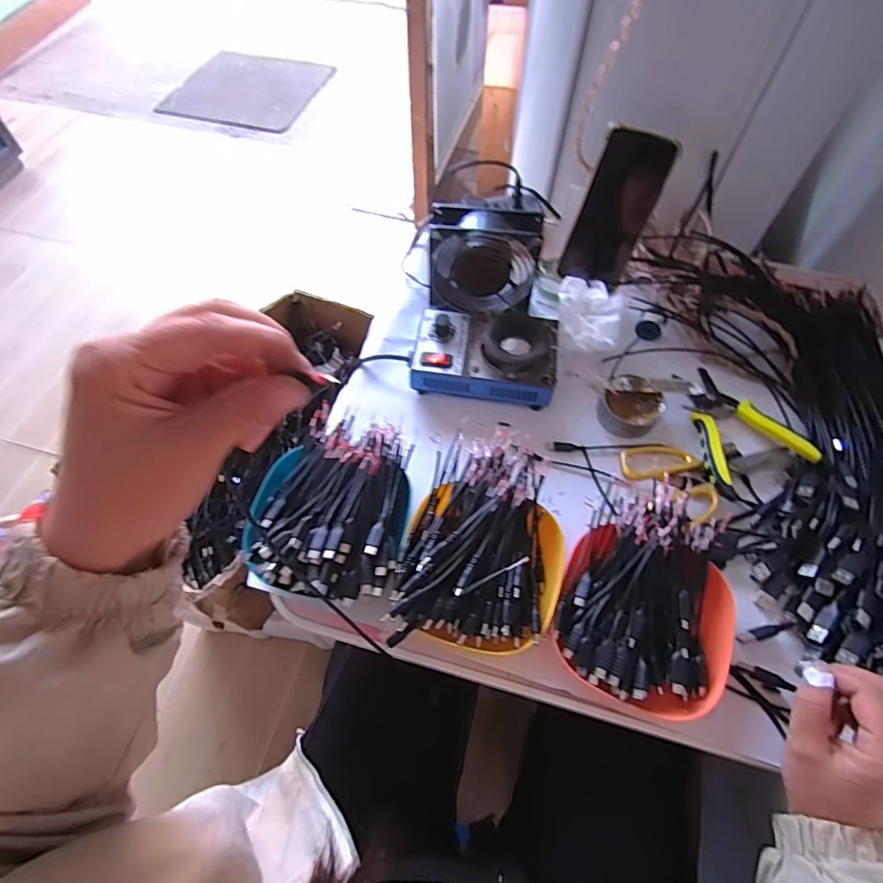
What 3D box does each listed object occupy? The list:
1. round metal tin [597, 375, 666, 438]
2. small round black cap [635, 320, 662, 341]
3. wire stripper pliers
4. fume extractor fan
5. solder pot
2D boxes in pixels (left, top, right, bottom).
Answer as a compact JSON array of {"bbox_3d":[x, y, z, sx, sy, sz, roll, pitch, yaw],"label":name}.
[{"bbox_3d":[0.197,-0.035,0.543,0.059,0.027,0.060,0,61,0],"label":"round metal tin"},{"bbox_3d":[0.241,-0.129,0.602,0.026,0.023,0.010,12,30,26],"label":"small round black cap"},{"bbox_3d":[0.291,-0.015,0.533,0.109,0.025,0.136,-23,64,-13],"label":"wire stripper pliers"},{"bbox_3d":[0.046,-0.193,0.580,0.118,0.104,0.084,1,61,0],"label":"fume extractor fan"},{"bbox_3d":[0.047,-0.096,0.553,0.148,0.051,0.096,7,61,4],"label":"solder pot"}]

